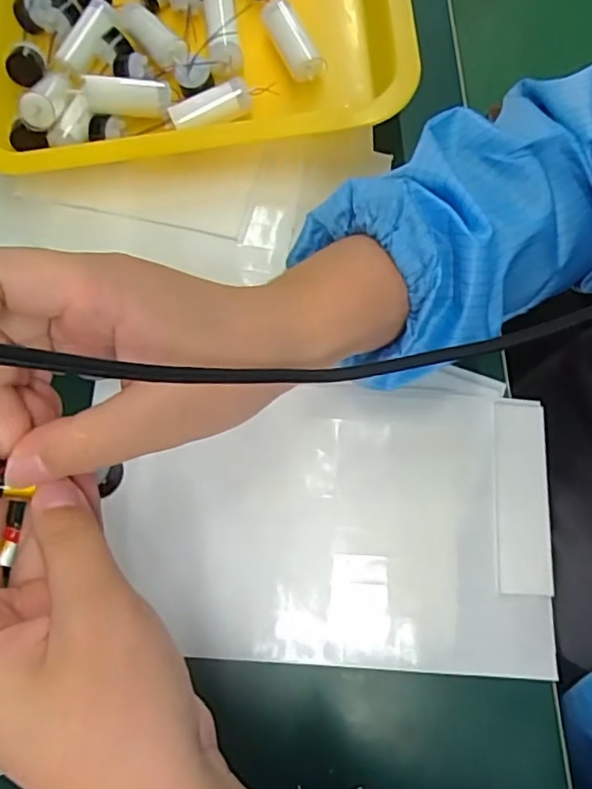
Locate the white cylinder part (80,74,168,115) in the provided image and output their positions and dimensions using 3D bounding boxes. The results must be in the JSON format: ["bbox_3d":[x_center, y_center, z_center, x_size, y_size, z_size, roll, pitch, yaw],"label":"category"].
[{"bbox_3d":[-0.098,-0.174,0.358,0.047,0.015,0.017,-3,75,-16],"label":"white cylinder part"}]

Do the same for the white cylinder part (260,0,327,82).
[{"bbox_3d":[-0.003,-0.208,0.364,0.017,0.019,0.052,-26,77,-6],"label":"white cylinder part"}]

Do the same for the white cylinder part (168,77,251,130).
[{"bbox_3d":[-0.050,-0.167,0.357,0.046,0.014,0.015,-18,76,-3],"label":"white cylinder part"}]

